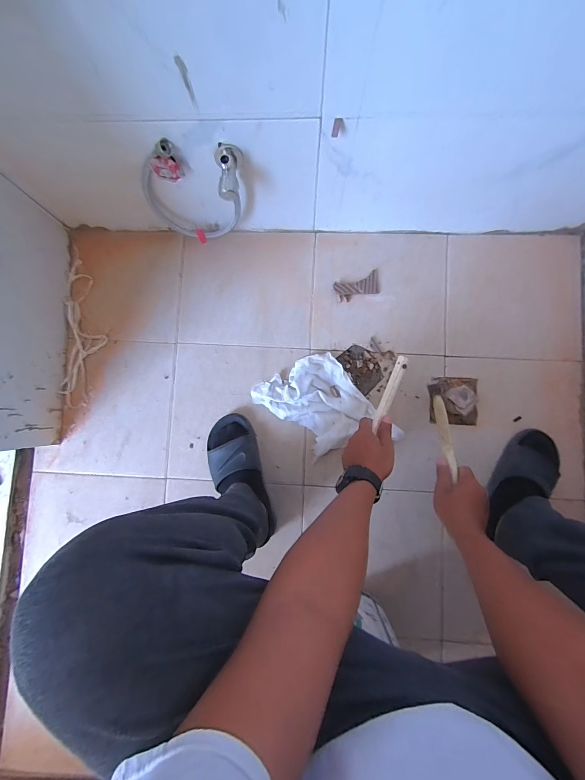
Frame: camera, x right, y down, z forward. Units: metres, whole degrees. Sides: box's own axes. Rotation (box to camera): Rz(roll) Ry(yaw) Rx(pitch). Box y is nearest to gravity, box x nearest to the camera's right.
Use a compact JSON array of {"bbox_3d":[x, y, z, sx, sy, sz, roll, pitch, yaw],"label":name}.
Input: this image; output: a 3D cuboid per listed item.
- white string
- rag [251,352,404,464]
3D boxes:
[{"bbox_3d":[-0.456,-0.127,0.712,0.086,0.014,0.327,0,86,2],"label":"white string"},{"bbox_3d":[0.068,0.047,0.681,0.179,0.032,0.258,-40,86,-2],"label":"rag"}]

